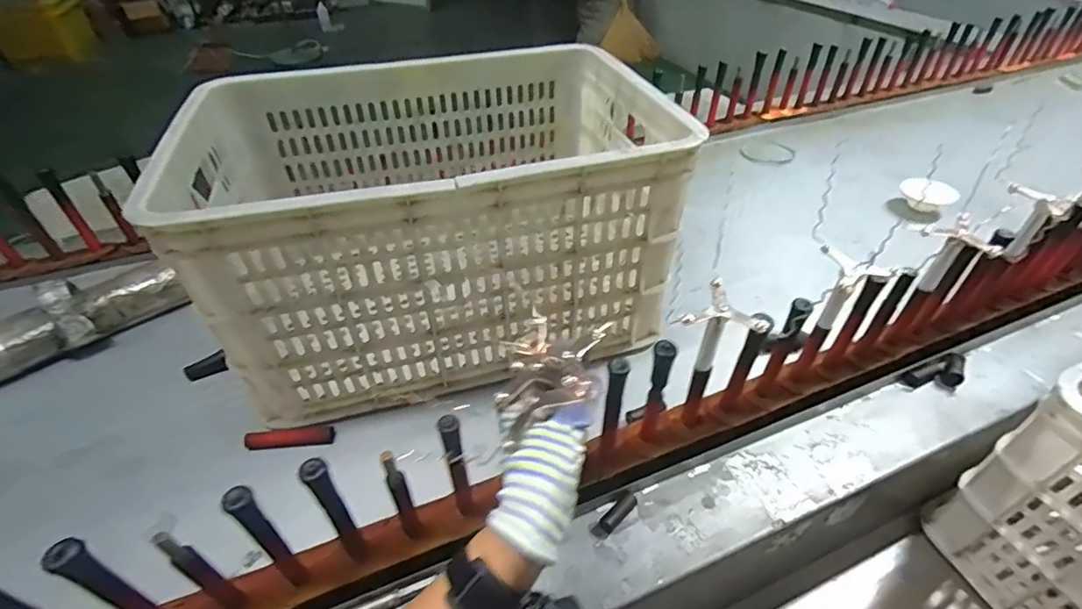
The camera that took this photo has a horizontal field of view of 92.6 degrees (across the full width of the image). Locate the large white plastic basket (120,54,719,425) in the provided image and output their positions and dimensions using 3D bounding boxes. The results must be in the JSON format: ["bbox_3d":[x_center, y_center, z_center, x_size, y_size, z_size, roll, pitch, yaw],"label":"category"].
[{"bbox_3d":[-0.127,-0.130,0.692,0.539,0.282,0.403,-13,43,-12],"label":"large white plastic basket"}]

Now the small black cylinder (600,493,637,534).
[{"bbox_3d":[0.079,0.208,0.521,0.045,0.011,0.015,-35,51,-31],"label":"small black cylinder"}]

